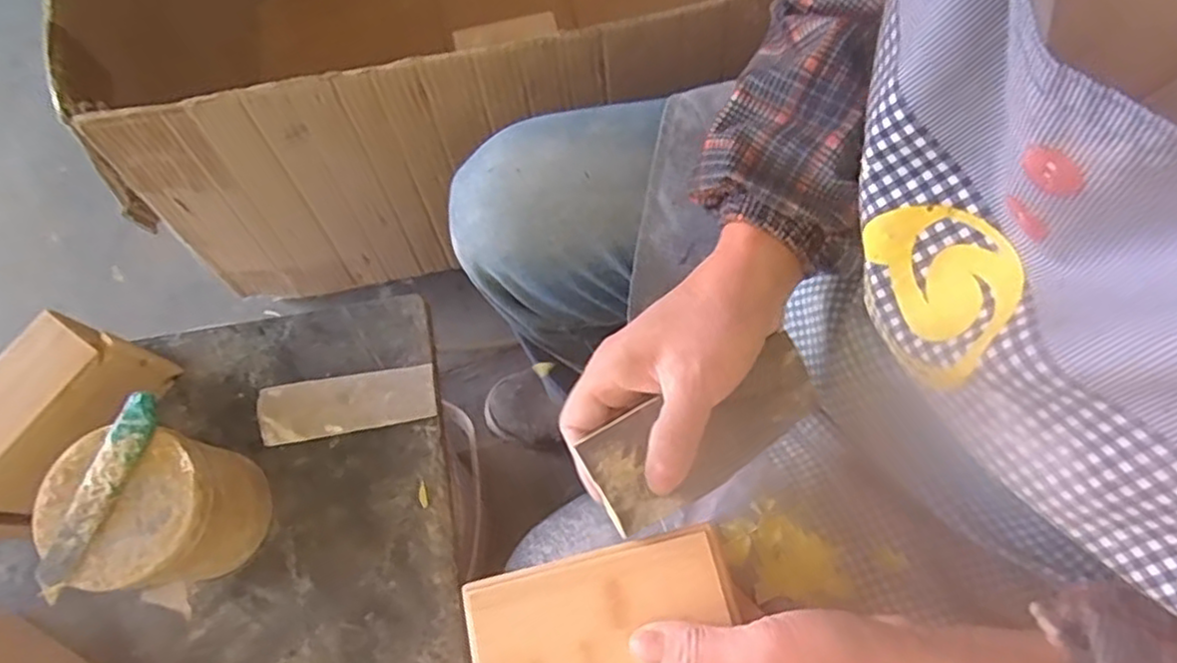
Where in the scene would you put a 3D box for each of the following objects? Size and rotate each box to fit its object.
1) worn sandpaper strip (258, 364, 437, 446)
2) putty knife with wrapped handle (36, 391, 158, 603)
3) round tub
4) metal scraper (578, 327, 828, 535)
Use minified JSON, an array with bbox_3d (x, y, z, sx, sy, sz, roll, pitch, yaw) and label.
[{"bbox_3d":[-0.158,0.046,0.455,0.114,0.008,0.037,-9,72,-1],"label":"worn sandpaper strip"},{"bbox_3d":[-0.249,0.080,0.352,0.022,0.008,0.102,21,72,9],"label":"putty knife with wrapped handle"},{"bbox_3d":[-0.235,0.100,0.394,0.088,0.094,0.078,-2,72,1],"label":"round tub"},{"bbox_3d":[0.057,0.049,0.337,0.119,0.011,0.047,-27,74,-11],"label":"metal scraper"}]

